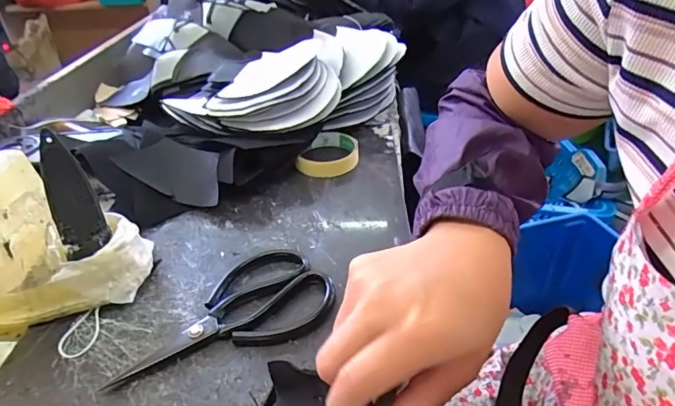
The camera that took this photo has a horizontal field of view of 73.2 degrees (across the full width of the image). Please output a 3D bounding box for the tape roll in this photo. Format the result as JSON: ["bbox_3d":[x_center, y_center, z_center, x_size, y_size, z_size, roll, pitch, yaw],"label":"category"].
[{"bbox_3d":[-0.010,-0.067,0.598,0.076,0.027,0.088,-1,36,4],"label":"tape roll"}]

